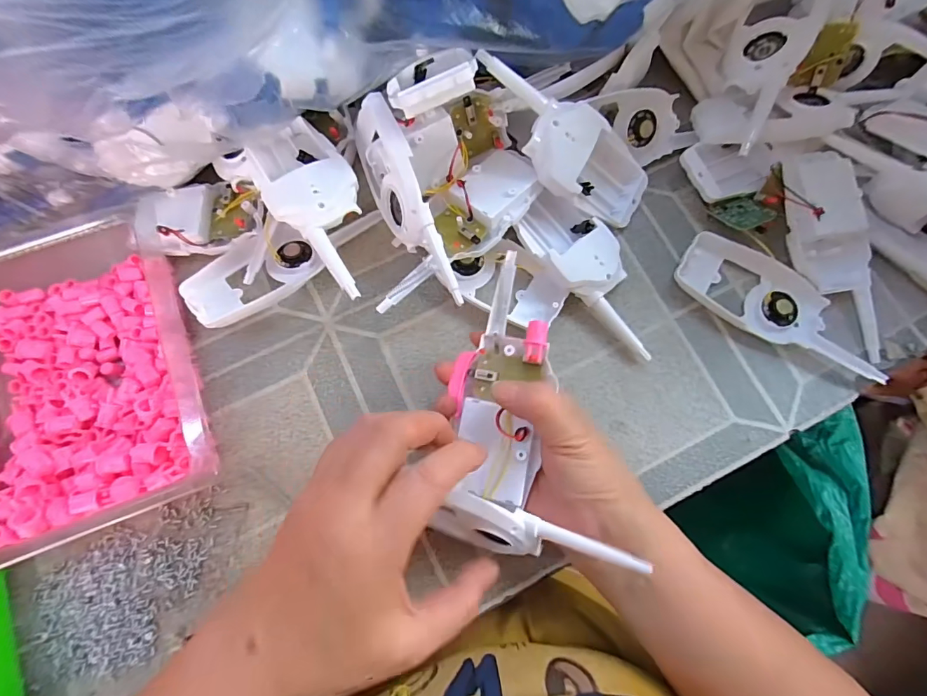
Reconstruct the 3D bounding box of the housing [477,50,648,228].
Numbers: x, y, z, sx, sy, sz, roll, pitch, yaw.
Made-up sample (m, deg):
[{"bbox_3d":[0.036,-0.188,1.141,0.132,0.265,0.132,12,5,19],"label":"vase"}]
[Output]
[{"bbox_3d":[0.076,-0.148,0.323,0.158,0.029,0.059,26,81,-31],"label":"housing"}]

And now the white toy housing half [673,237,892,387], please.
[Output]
[{"bbox_3d":[0.243,-0.031,0.336,0.158,0.020,0.059,37,79,7],"label":"white toy housing half"}]

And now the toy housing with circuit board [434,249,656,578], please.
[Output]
[{"bbox_3d":[0.034,0.033,0.275,0.085,0.042,0.177,1,73,-3],"label":"toy housing with circuit board"}]

